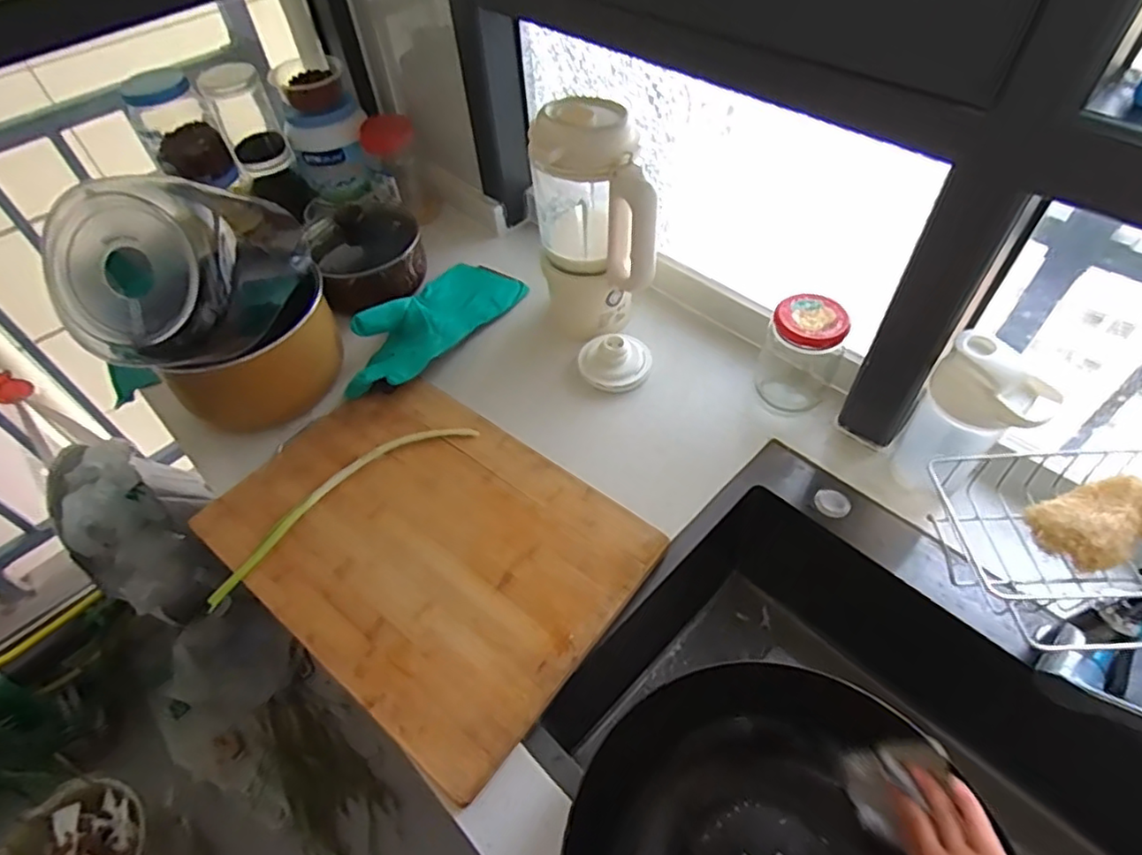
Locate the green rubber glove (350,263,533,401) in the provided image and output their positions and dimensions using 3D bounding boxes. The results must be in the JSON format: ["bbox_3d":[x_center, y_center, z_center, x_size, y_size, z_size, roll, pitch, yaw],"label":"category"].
[{"bbox_3d":[-0.199,-0.156,0.864,0.122,0.043,0.305,28,59,23],"label":"green rubber glove"}]

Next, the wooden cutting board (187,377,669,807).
[{"bbox_3d":[-0.157,0.117,0.672,0.423,0.021,0.303,31,58,24],"label":"wooden cutting board"}]

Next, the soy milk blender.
[{"bbox_3d":[0.034,-0.248,0.772,0.142,0.272,0.108,4,53,7],"label":"soy milk blender"}]

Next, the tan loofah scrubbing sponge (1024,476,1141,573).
[{"bbox_3d":[0.372,0.066,0.433,0.078,0.032,0.054,-18,53,-10],"label":"tan loofah scrubbing sponge"}]

